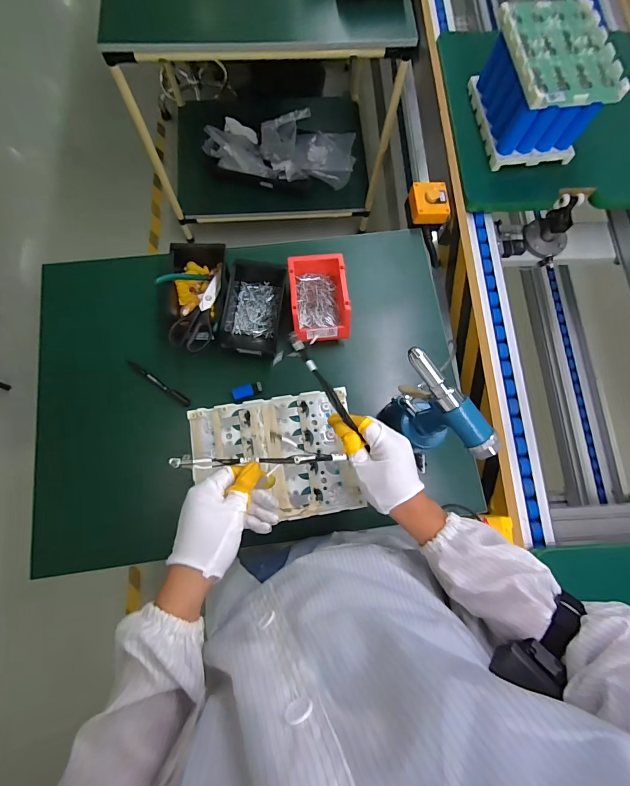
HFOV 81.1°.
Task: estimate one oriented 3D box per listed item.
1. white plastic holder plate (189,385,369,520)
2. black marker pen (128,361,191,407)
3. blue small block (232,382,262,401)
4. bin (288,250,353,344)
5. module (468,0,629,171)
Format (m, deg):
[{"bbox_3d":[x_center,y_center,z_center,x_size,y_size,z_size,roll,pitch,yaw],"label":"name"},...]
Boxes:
[{"bbox_3d":[-0.057,0.092,0.529,0.225,0.017,0.172,-8,77,-4],"label":"white plastic holder plate"},{"bbox_3d":[-0.297,-0.017,0.699,0.146,0.017,0.015,32,78,6],"label":"black marker pen"},{"bbox_3d":[-0.127,-0.003,0.692,0.055,0.013,0.022,-20,78,-6],"label":"blue small block"},{"bbox_3d":[0.008,-0.185,0.712,0.109,0.062,0.165,-6,77,-3],"label":"bin"},{"bbox_3d":[0.469,-0.639,0.768,0.194,0.151,0.250,-9,77,-4],"label":"module"}]

